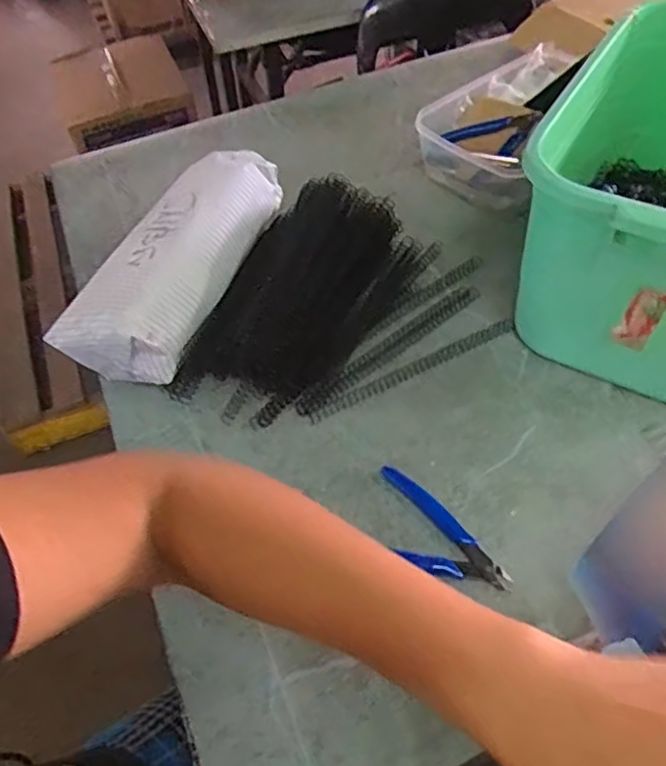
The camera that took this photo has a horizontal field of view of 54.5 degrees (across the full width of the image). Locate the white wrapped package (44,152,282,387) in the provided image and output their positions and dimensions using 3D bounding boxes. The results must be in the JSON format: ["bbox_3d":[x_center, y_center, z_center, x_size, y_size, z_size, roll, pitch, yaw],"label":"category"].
[{"bbox_3d":[-0.143,-0.123,0.621,0.119,0.068,0.268,16,56,16],"label":"white wrapped package"}]

